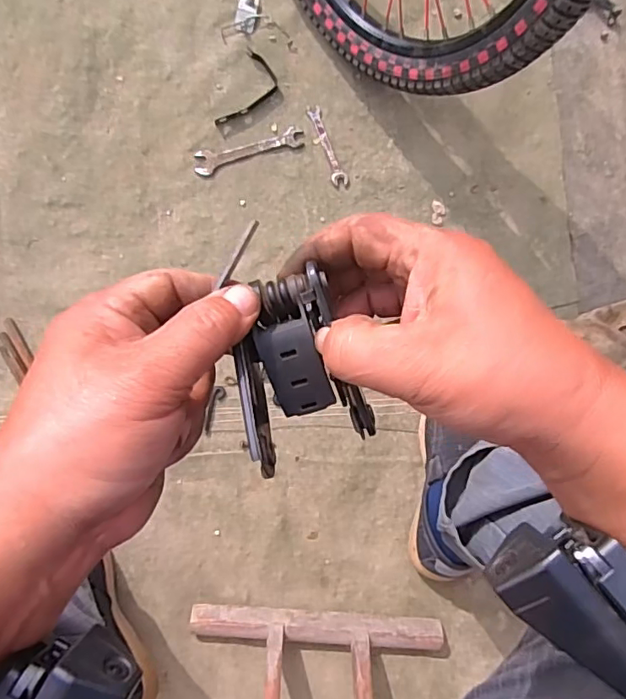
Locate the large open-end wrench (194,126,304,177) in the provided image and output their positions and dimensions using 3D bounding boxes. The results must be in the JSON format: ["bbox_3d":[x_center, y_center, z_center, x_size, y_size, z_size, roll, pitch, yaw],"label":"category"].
[{"bbox_3d":[-0.086,-0.269,0.730,0.150,0.004,0.033,-18,88,-7],"label":"large open-end wrench"}]

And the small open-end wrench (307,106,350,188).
[{"bbox_3d":[0.021,-0.279,0.743,0.023,0.004,0.116,-21,88,-7],"label":"small open-end wrench"}]

